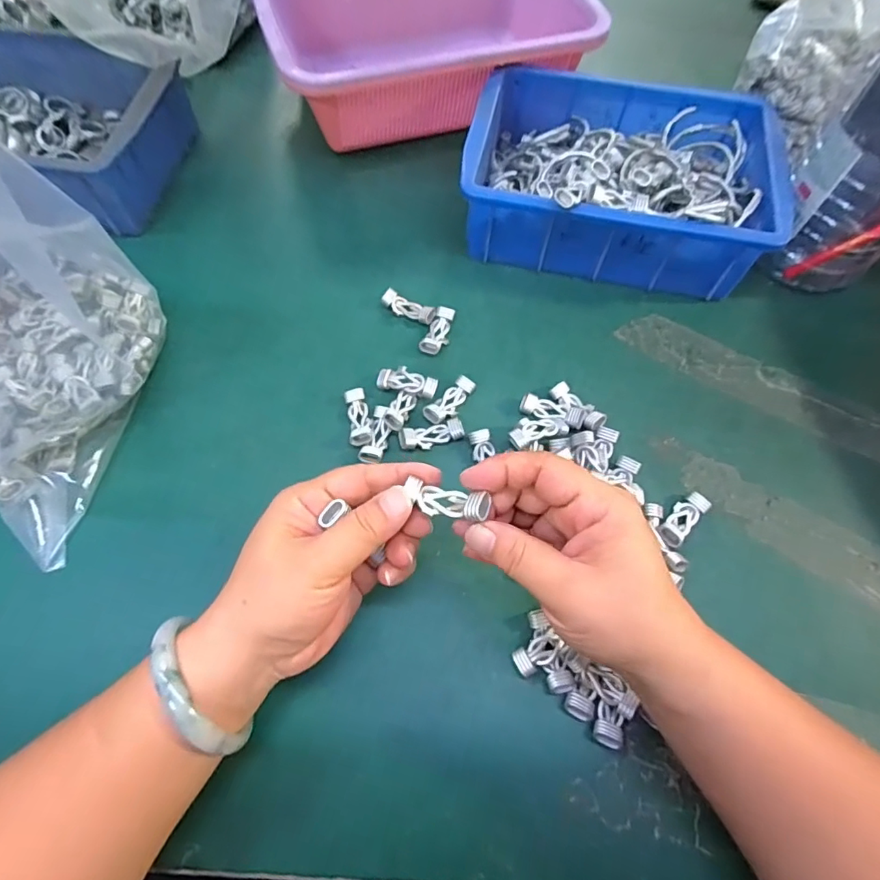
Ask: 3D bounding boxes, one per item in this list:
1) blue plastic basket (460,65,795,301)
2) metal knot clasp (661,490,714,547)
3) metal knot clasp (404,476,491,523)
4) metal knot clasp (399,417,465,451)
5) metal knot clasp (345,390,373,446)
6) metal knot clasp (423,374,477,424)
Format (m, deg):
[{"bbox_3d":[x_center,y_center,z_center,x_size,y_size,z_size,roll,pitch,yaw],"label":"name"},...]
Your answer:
[{"bbox_3d":[0.149,-0.223,0.429,0.242,0.079,0.181,9,63,3],"label":"blue plastic basket"},{"bbox_3d":[0.158,0.052,0.325,0.016,0.011,0.044,41,69,17],"label":"metal knot clasp"},{"bbox_3d":[0.003,0.029,0.240,0.037,0.010,0.014,9,62,25],"label":"metal knot clasp"},{"bbox_3d":[-0.006,-0.004,0.348,0.045,0.008,0.016,-14,65,-9],"label":"metal knot clasp"},{"bbox_3d":[-0.057,-0.015,0.355,0.015,0.012,0.042,-10,64,-7],"label":"metal knot clasp"},{"bbox_3d":[0.009,-0.028,0.362,0.019,0.008,0.046,38,68,16],"label":"metal knot clasp"}]

